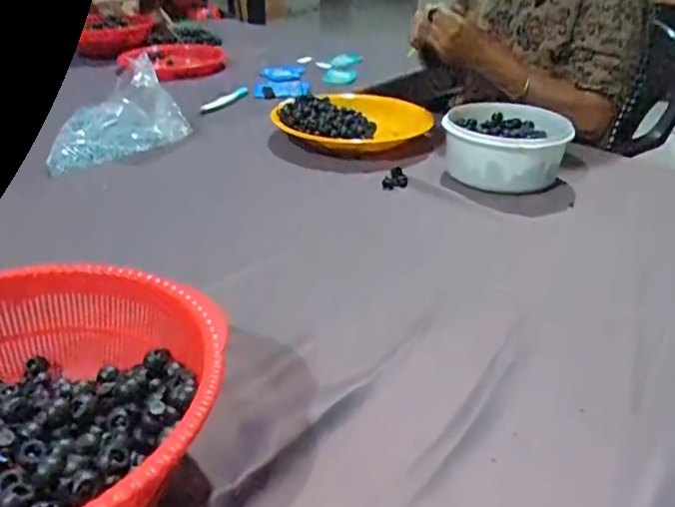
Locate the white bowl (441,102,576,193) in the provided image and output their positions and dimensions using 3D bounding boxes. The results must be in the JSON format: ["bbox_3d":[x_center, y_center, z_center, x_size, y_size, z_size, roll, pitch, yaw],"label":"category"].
[{"bbox_3d":[0.222,-0.146,0.787,0.161,0.072,0.148,11,31,17],"label":"white bowl"}]

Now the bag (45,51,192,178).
[{"bbox_3d":[-0.328,-0.210,0.869,0.197,0.088,0.186,-12,34,-22],"label":"bag"}]

